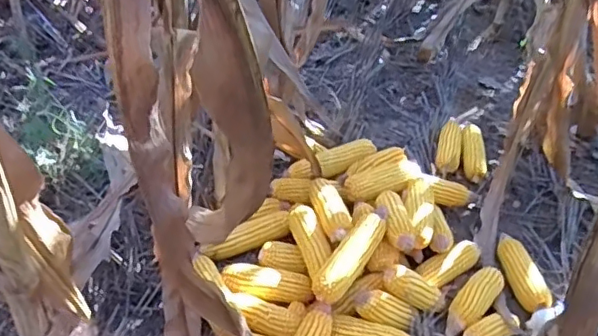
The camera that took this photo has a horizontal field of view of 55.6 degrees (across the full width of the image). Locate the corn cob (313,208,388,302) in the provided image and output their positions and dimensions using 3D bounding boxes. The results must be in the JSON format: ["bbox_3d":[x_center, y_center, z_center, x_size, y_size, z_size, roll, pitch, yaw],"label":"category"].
[{"bbox_3d":[0.096,0.148,0.989,0.057,0.047,0.216,26,54,25],"label":"corn cob"}]

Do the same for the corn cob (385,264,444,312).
[{"bbox_3d":[0.209,0.216,0.995,0.136,0.041,0.054,31,27,-29],"label":"corn cob"}]

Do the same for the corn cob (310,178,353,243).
[{"bbox_3d":[0.058,0.074,1.067,0.052,0.041,0.173,-7,39,-14],"label":"corn cob"}]

